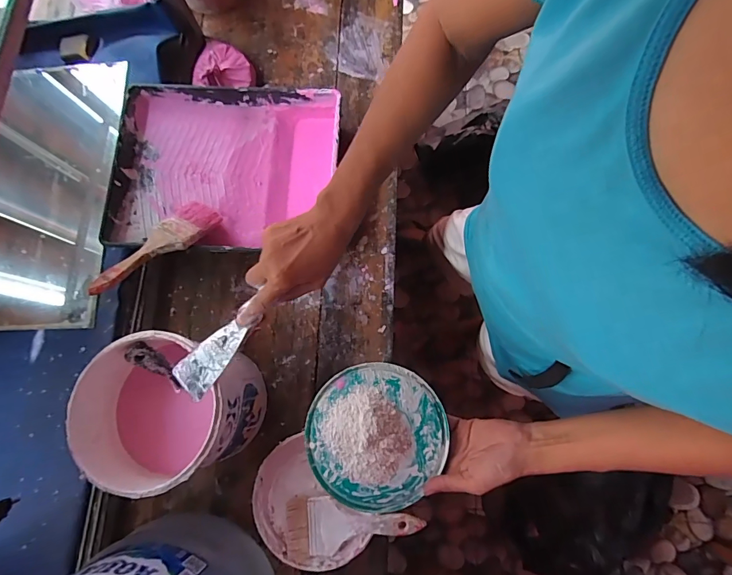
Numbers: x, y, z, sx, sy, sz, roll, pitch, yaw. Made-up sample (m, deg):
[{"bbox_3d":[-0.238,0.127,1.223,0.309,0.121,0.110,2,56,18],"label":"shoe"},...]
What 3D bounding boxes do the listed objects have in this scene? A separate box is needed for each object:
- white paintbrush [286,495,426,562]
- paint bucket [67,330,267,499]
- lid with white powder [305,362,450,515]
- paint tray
[{"bbox_3d":[-0.019,0.331,0.563,0.187,0.025,0.078,-6,77,0],"label":"white paintbrush"},{"bbox_3d":[-0.256,0.161,0.540,0.193,0.172,0.174,-23,77,-4],"label":"paint bucket"},{"bbox_3d":[0.012,0.168,0.452,0.155,0.040,0.156,0,77,2],"label":"lid with white powder"},{"bbox_3d":[-0.226,-0.189,0.670,0.355,0.076,0.268,1,77,2],"label":"paint tray"}]

